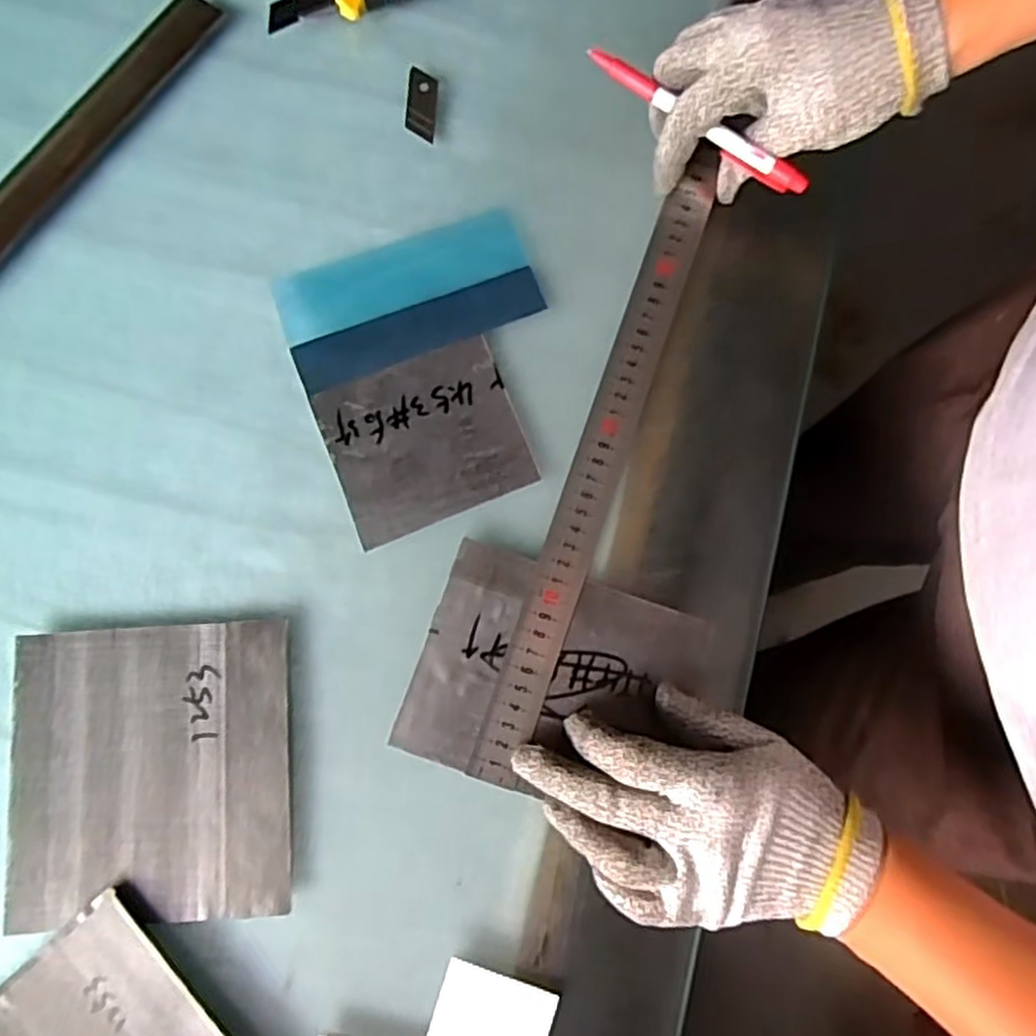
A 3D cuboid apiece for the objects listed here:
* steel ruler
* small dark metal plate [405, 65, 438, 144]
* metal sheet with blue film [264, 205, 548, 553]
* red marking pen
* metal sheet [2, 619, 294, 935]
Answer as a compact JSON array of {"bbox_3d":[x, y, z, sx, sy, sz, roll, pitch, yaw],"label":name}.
[{"bbox_3d":[0.046,-0.037,0.387,0.024,0.004,0.361,19,82,2],"label":"steel ruler"},{"bbox_3d":[-0.059,-0.255,0.430,0.018,0.005,0.046,4,80,-9],"label":"small dark metal plate"},{"bbox_3d":[-0.048,-0.086,0.400,0.142,0.008,0.167,-21,82,-6],"label":"metal sheet with blue film"},{"bbox_3d":[0.098,-0.218,0.384,0.138,0.014,0.009,34,81,2],"label":"red marking pen"},{"bbox_3d":[-0.188,0.129,0.358,0.139,0.009,0.141,-3,80,-2],"label":"metal sheet"}]

